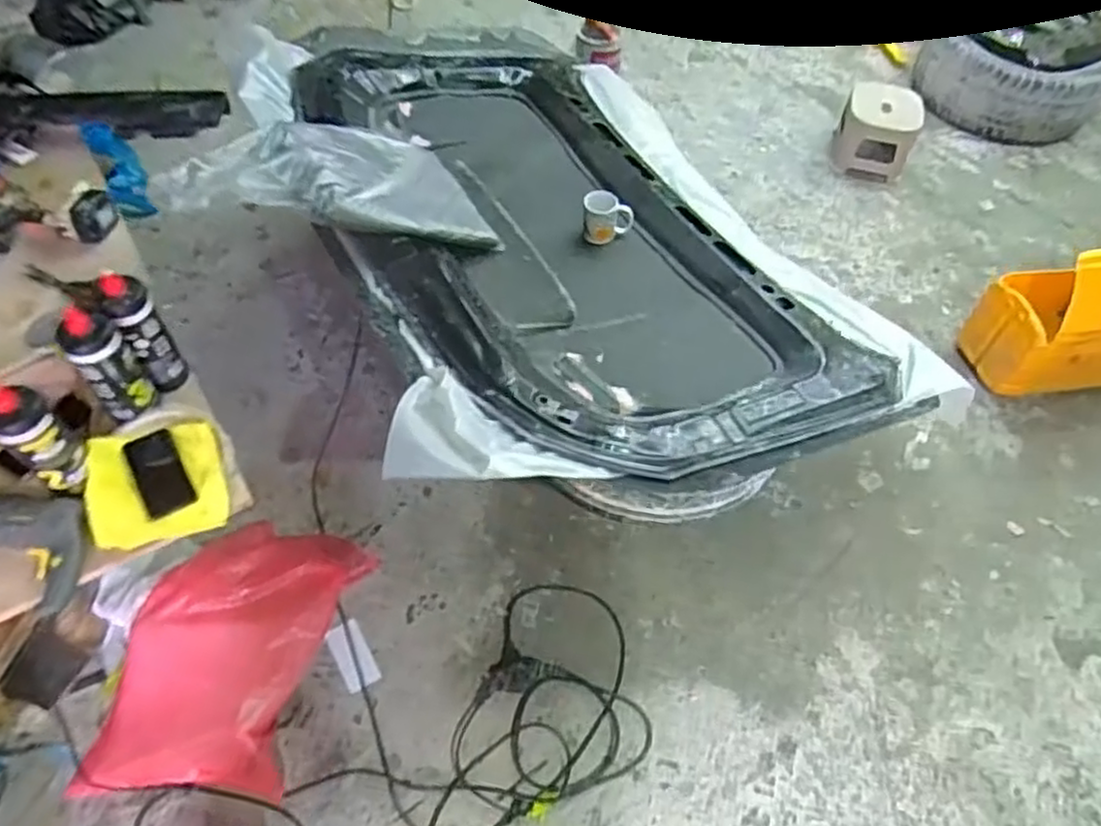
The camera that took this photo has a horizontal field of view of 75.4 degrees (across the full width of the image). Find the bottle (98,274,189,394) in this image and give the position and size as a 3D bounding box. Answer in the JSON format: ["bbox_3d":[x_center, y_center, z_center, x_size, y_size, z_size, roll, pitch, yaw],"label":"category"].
[{"bbox_3d":[-0.711,-0.139,1.259,0.080,0.244,0.077,-33,63,-22],"label":"bottle"}]

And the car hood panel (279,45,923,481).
[{"bbox_3d":[-0.043,-0.446,1.670,0.900,0.148,1.641,-18,55,-30],"label":"car hood panel"}]

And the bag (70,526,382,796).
[{"bbox_3d":[-0.627,0.457,1.400,0.358,0.144,0.535,10,56,8],"label":"bag"}]

